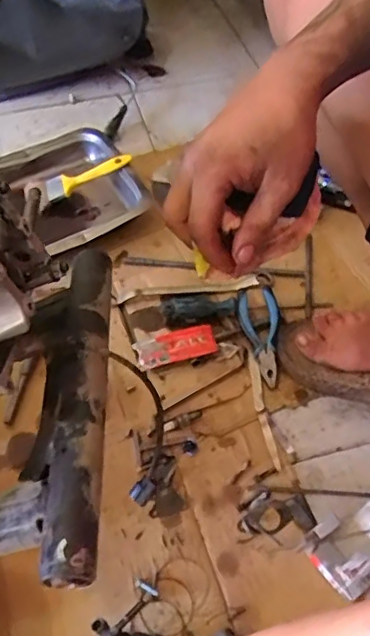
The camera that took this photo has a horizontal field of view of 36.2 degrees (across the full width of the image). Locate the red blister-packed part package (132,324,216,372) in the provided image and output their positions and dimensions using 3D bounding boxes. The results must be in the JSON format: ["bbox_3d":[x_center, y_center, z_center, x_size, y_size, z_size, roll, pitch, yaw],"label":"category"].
[{"bbox_3d":[-0.014,0.041,0.787,0.110,0.012,0.061,-18,36,-3],"label":"red blister-packed part package"}]

